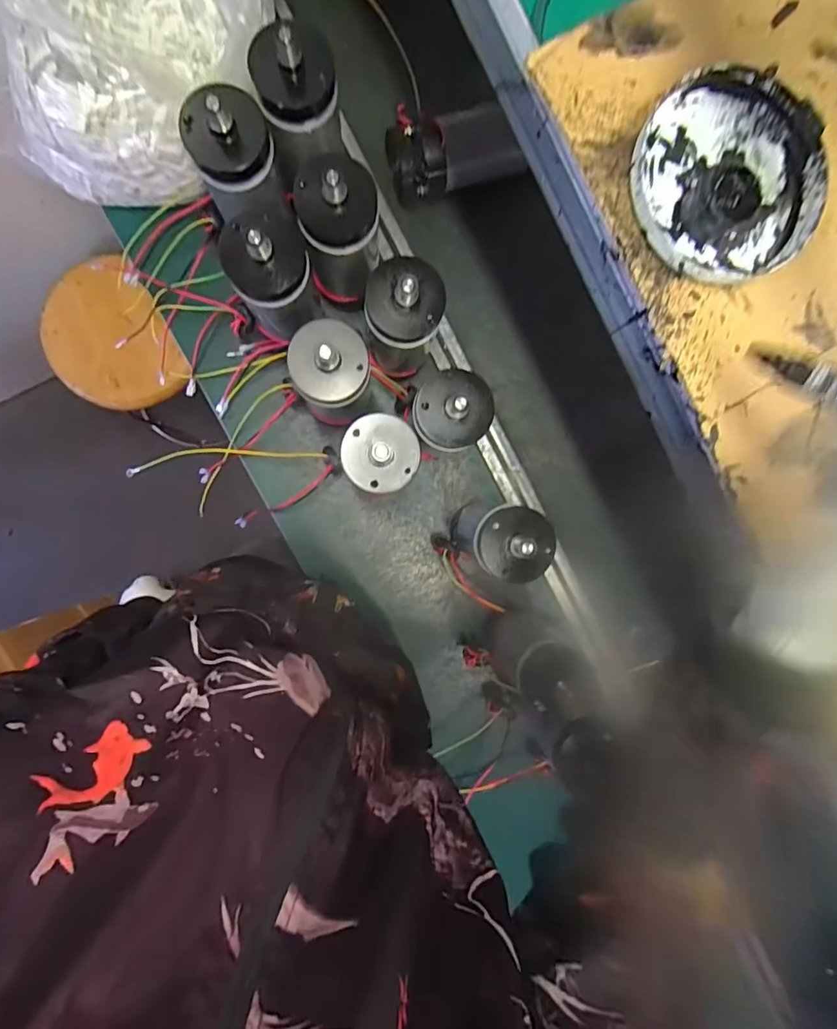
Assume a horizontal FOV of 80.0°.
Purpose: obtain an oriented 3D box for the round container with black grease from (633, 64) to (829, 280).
[{"bbox_3d":[0.189,-0.204,0.298,0.126,0.026,0.117,0,90,-10],"label":"round container with black grease"}]

